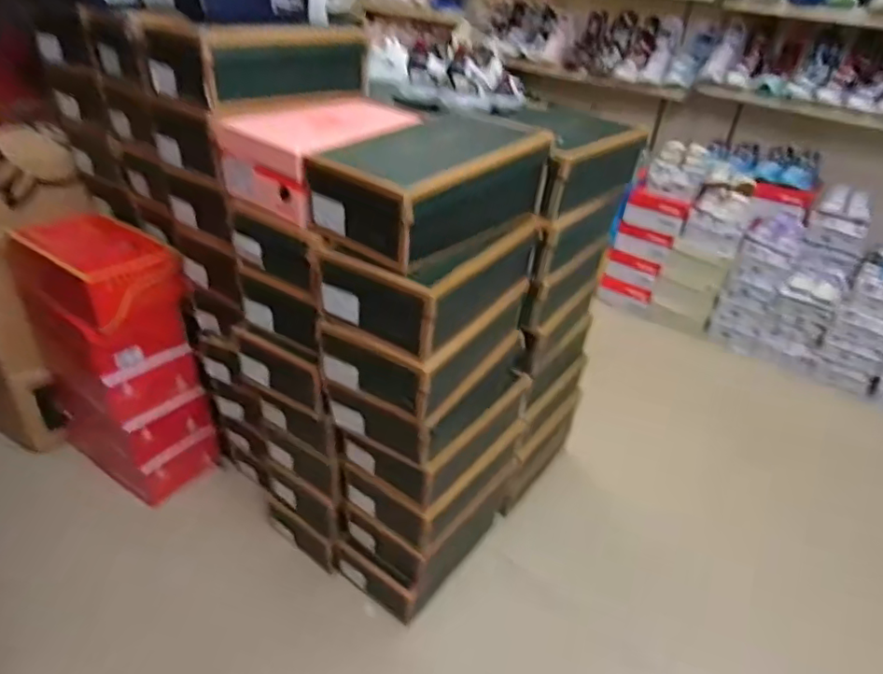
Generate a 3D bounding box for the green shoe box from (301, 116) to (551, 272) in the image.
[{"bbox_3d":[-0.012,-0.224,0.827,0.188,0.127,0.351,28,39,31],"label":"green shoe box"}]

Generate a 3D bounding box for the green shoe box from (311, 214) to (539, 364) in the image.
[{"bbox_3d":[-0.009,-0.098,0.872,0.185,0.126,0.318,22,36,25],"label":"green shoe box"}]

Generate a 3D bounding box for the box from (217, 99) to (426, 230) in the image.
[{"bbox_3d":[-0.180,-0.283,0.893,0.192,0.114,0.270,30,40,33],"label":"box"}]

